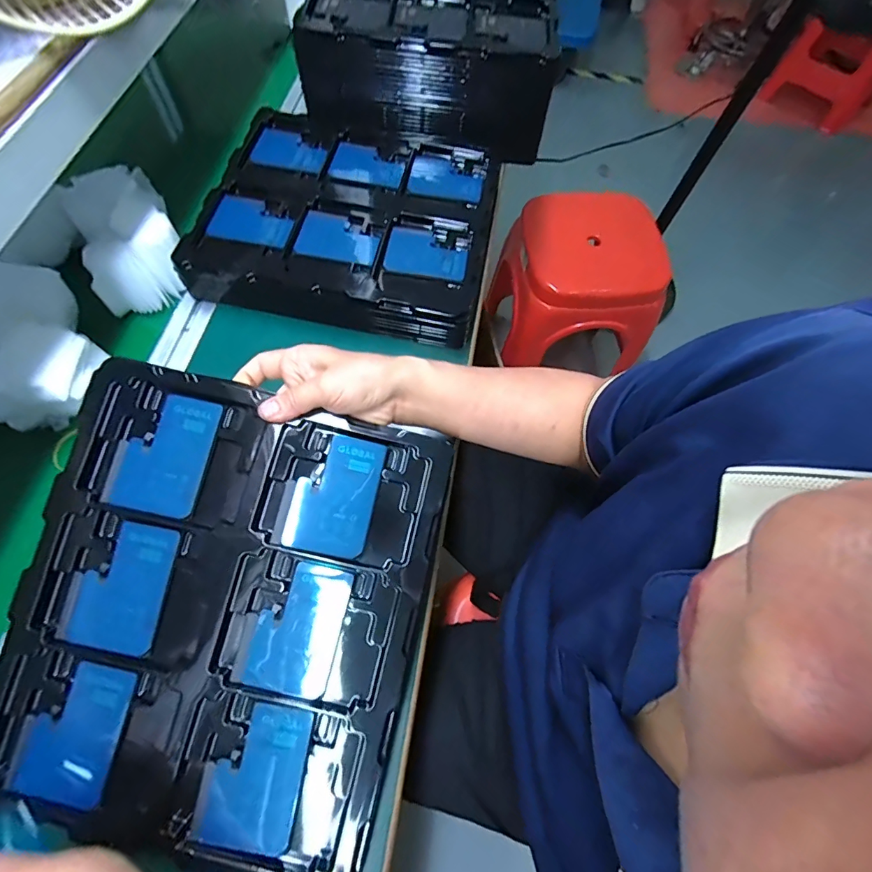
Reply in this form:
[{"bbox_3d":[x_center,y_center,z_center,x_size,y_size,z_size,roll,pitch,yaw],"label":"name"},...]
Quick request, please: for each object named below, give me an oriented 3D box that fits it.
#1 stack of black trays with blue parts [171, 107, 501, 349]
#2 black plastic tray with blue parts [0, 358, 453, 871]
[{"bbox_3d":[-0.093,-0.266,0.545,0.322,0.050,0.298,13,66,4],"label":"stack of black trays with blue parts"},{"bbox_3d":[-0.152,0.123,0.330,0.274,0.016,0.313,15,80,-2],"label":"black plastic tray with blue parts"}]

